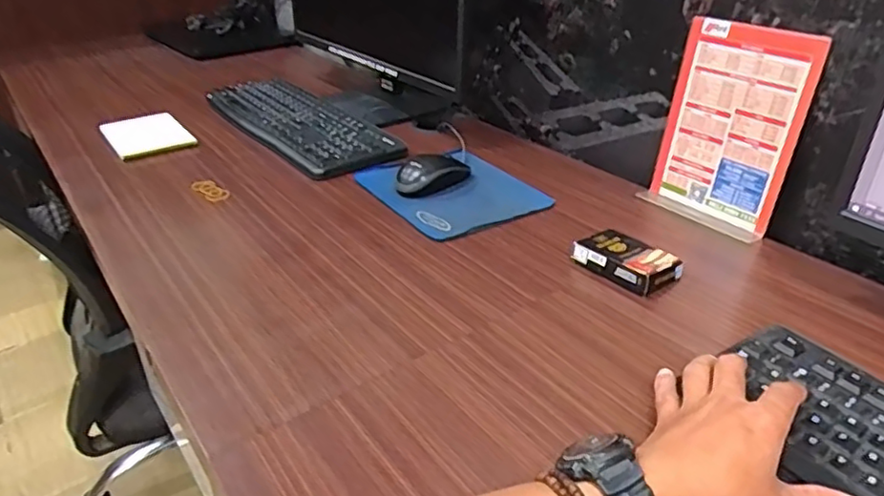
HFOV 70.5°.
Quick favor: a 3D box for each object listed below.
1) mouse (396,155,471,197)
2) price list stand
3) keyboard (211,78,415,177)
[{"bbox_3d":[-0.012,-0.093,0.788,0.101,0.030,0.053,-27,40,-35],"label":"mouse"},{"bbox_3d":[0.315,-0.132,0.695,0.059,0.206,0.147,-25,39,-32],"label":"price list stand"},{"bbox_3d":[-0.233,-0.205,0.991,0.152,0.020,0.442,-23,38,-30],"label":"keyboard"}]

